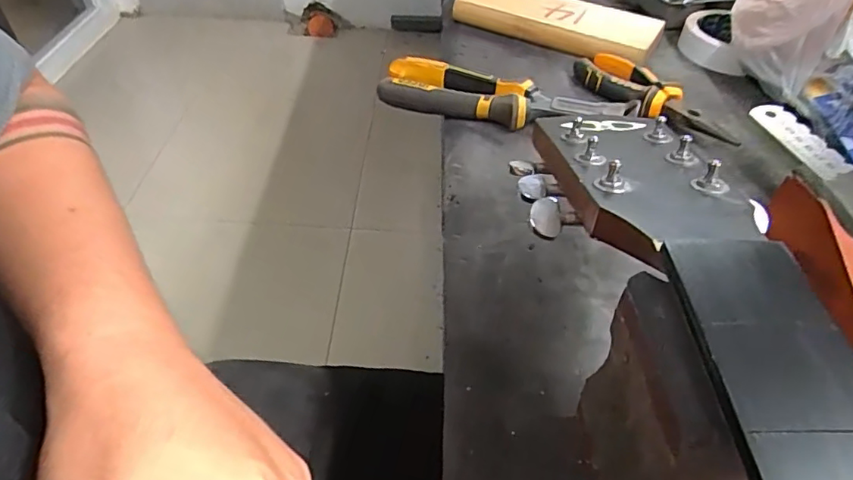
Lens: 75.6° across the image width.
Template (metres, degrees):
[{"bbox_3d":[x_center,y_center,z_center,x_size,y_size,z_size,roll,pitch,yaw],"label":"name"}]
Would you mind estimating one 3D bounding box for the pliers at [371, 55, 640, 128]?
[{"bbox_3d":[0.060,-0.114,0.451,0.203,0.026,0.048,18,47,14],"label":"pliers"}]

